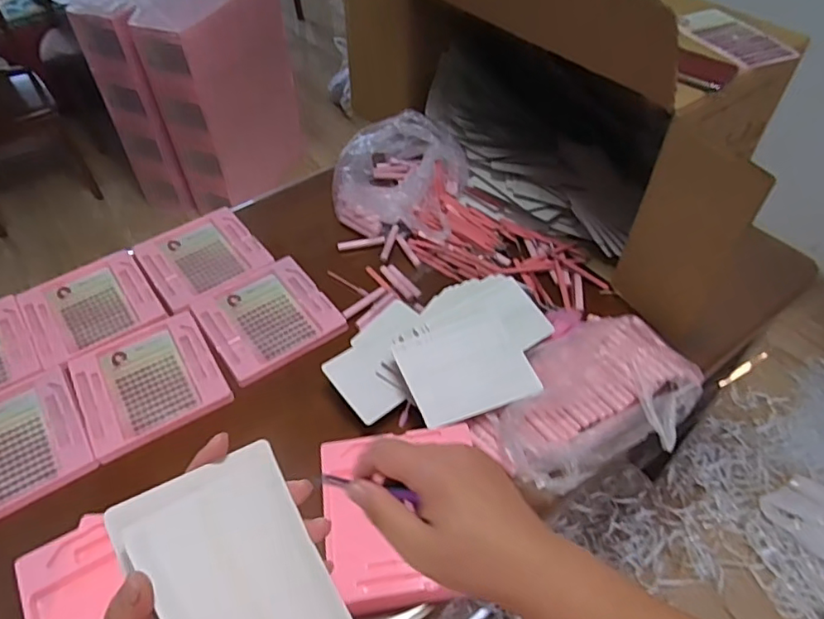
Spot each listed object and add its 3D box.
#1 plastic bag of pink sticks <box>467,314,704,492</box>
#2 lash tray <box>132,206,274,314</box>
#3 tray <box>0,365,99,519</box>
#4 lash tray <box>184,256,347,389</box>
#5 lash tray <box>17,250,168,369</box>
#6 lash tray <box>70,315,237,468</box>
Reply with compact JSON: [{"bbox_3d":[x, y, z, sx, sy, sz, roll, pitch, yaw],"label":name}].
[{"bbox_3d":[0.235,0.124,0.770,0.296,0.062,0.204,-26,54,-20],"label":"plastic bag of pink sticks"},{"bbox_3d":[-0.376,-0.098,1.019,0.190,0.013,0.206,-31,55,-23],"label":"lash tray"},{"bbox_3d":[-0.545,0.181,0.766,0.186,0.016,0.196,-29,55,-21],"label":"tray"},{"bbox_3d":[-0.231,0.009,0.916,0.190,0.015,0.209,-30,55,-22],"label":"lash tray"},{"bbox_3d":[-0.531,-0.007,0.946,0.188,0.029,0.198,-30,55,-22],"label":"lash tray"},{"bbox_3d":[-0.388,0.101,0.841,0.189,0.019,0.197,-26,54,-19],"label":"lash tray"}]

